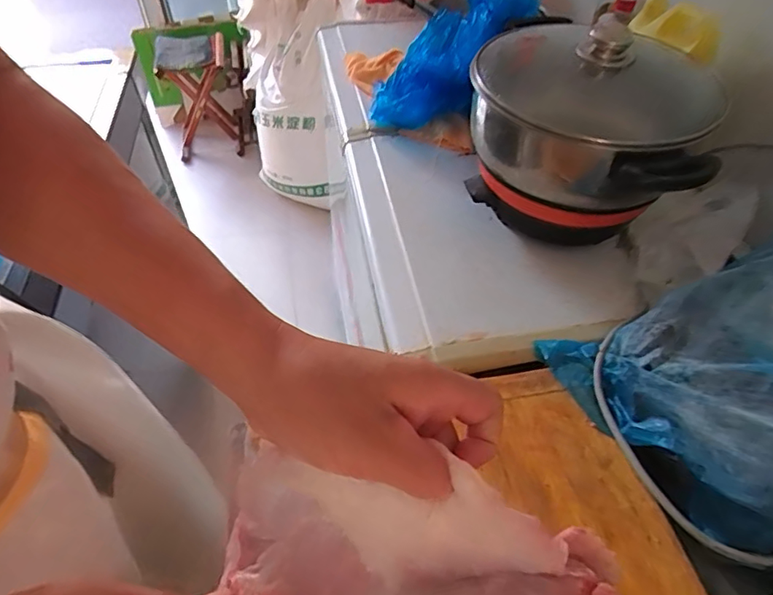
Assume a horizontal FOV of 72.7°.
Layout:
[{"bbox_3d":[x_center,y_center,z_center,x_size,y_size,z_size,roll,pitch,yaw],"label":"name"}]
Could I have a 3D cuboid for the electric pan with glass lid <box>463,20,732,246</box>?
[{"bbox_3d":[0.228,-0.201,0.643,0.244,0.213,0.283,12,48,11],"label":"electric pan with glass lid"}]

